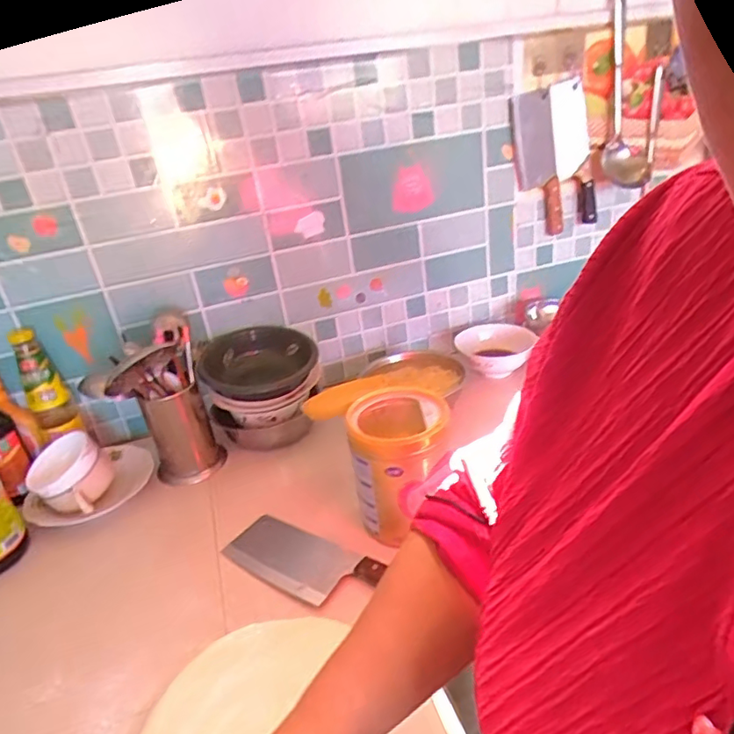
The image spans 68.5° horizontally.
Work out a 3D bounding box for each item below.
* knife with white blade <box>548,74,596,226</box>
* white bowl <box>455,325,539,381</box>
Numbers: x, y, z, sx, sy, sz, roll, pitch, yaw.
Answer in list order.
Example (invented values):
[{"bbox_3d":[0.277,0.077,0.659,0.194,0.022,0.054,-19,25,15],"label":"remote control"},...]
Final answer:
[{"bbox_3d":[0.385,-0.386,0.995,0.083,0.265,0.031,-42,38,-16],"label":"knife with white blade"},{"bbox_3d":[0.256,-0.032,1.039,0.155,0.055,0.155,-6,27,3],"label":"white bowl"}]

